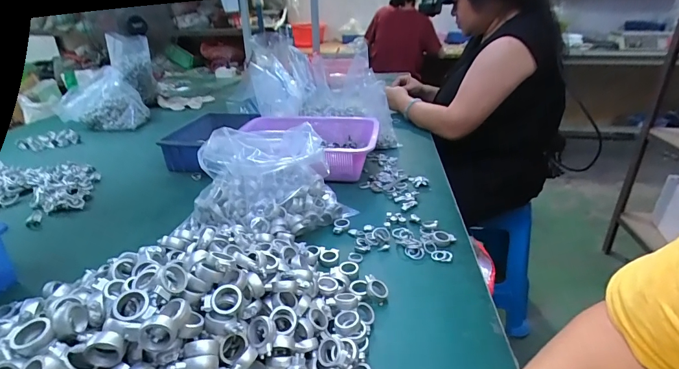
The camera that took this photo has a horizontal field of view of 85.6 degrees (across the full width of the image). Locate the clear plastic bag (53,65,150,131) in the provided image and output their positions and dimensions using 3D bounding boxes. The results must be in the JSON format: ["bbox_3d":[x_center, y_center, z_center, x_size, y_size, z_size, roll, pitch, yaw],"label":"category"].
[{"bbox_3d":[-0.722,-0.248,1.095,0.219,0.152,0.124,-5,27,-9],"label":"clear plastic bag"}]

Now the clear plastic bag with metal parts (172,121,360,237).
[{"bbox_3d":[-0.112,-0.009,0.577,0.163,0.149,0.222,23,35,39],"label":"clear plastic bag with metal parts"}]

